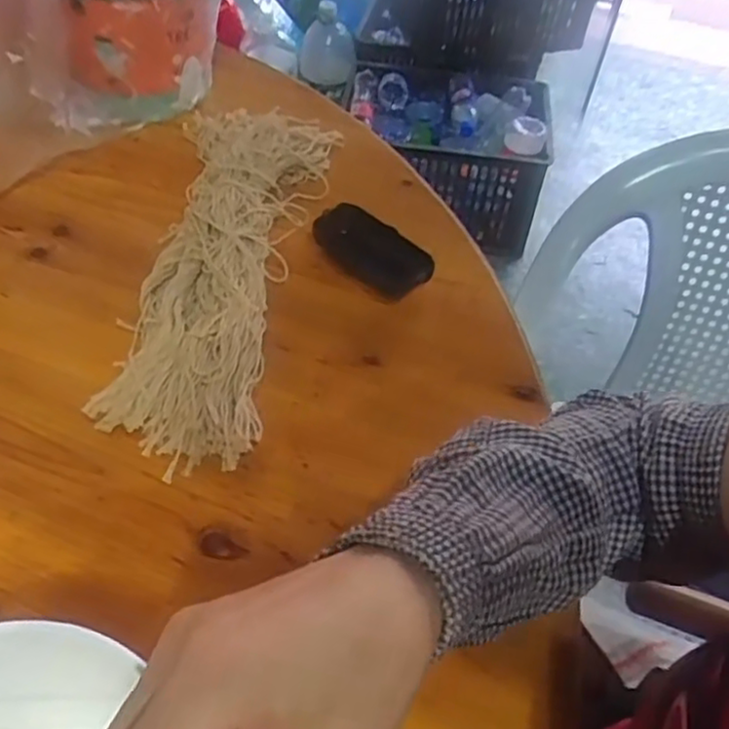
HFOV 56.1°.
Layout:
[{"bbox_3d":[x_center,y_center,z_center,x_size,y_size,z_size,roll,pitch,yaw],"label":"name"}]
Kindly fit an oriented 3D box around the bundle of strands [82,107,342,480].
[{"bbox_3d":[-0.123,-0.106,0.580,0.144,0.040,0.413,8,52,2],"label":"bundle of strands"}]

